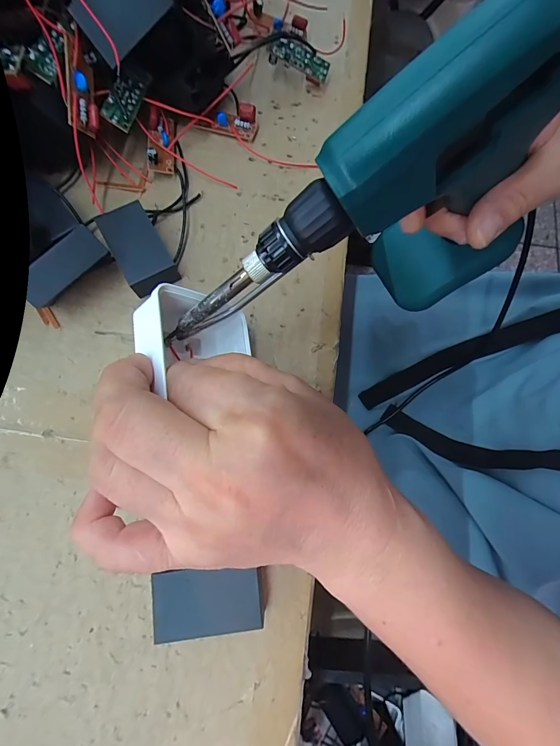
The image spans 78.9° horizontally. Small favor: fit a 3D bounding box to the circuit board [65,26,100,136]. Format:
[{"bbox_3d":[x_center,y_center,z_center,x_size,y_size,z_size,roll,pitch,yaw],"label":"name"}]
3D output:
[{"bbox_3d":[-0.111,-0.161,0.191,0.015,0.014,0.044,-2,102,-2],"label":"circuit board"}]

